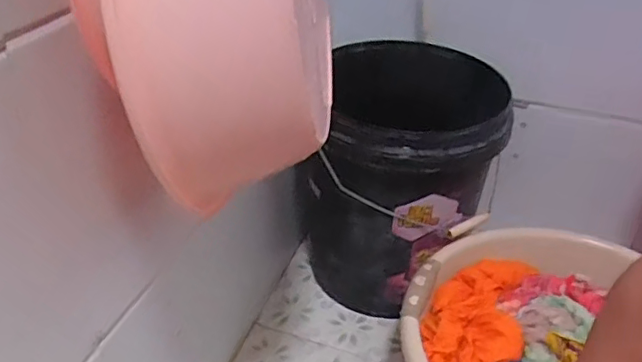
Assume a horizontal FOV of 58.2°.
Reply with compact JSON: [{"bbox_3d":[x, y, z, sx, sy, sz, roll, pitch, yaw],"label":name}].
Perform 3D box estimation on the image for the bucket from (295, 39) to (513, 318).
[{"bbox_3d":[0.133,0.003,0.968,0.281,0.378,0.335,9,36,12],"label":"bucket"}]

